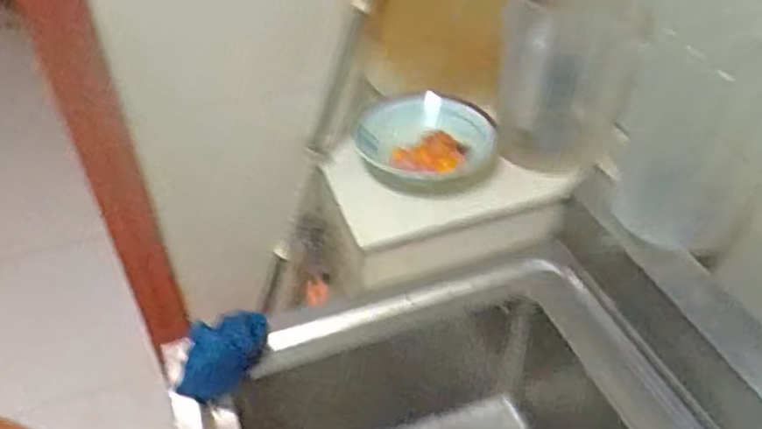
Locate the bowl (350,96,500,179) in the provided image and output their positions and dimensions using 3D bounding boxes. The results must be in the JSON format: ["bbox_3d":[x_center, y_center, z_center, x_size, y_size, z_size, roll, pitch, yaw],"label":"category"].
[{"bbox_3d":[0.060,-0.105,0.940,0.204,0.049,0.175,5,42,7],"label":"bowl"}]

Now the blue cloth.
[{"bbox_3d":[-0.194,0.173,0.805,0.093,0.048,0.124,8,43,10],"label":"blue cloth"}]

